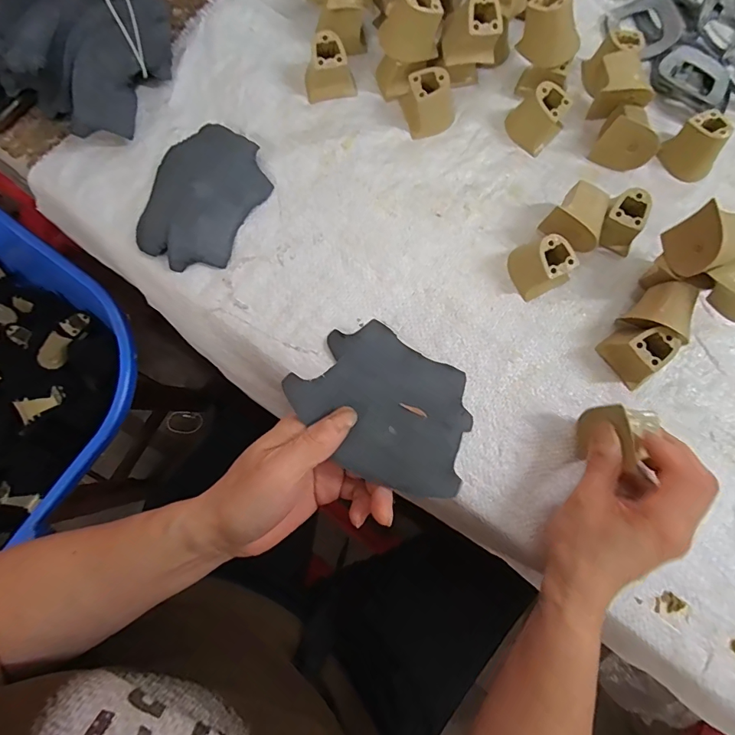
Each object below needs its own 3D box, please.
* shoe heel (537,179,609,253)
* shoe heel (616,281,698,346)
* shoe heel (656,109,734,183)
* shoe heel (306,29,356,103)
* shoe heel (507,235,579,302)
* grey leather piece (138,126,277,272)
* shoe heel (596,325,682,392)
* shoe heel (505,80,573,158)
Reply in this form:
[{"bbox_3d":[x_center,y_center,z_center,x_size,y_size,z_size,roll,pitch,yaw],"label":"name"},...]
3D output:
[{"bbox_3d":[0.170,-0.117,0.350,0.043,0.037,0.046,44,81,7],"label":"shoe heel"},{"bbox_3d":[0.226,-0.039,0.331,0.040,0.039,0.041,42,81,7],"label":"shoe heel"},{"bbox_3d":[0.282,-0.187,0.366,0.036,0.037,0.042,-37,81,-8],"label":"shoe heel"},{"bbox_3d":[-0.033,-0.258,0.372,0.043,0.038,0.034,-11,79,-3],"label":"shoe heel"},{"bbox_3d":[0.138,-0.084,0.344,0.041,0.037,0.043,-28,80,-6],"label":"shoe heel"},{"bbox_3d":[-0.136,-0.141,0.357,0.083,0.017,0.124,25,79,4],"label":"grey leather piece"},{"bbox_3d":[0.209,-0.011,0.330,0.033,0.037,0.044,-37,81,-8],"label":"shoe heel"},{"bbox_3d":[0.146,-0.216,0.368,0.041,0.037,0.040,38,81,7],"label":"shoe heel"}]

